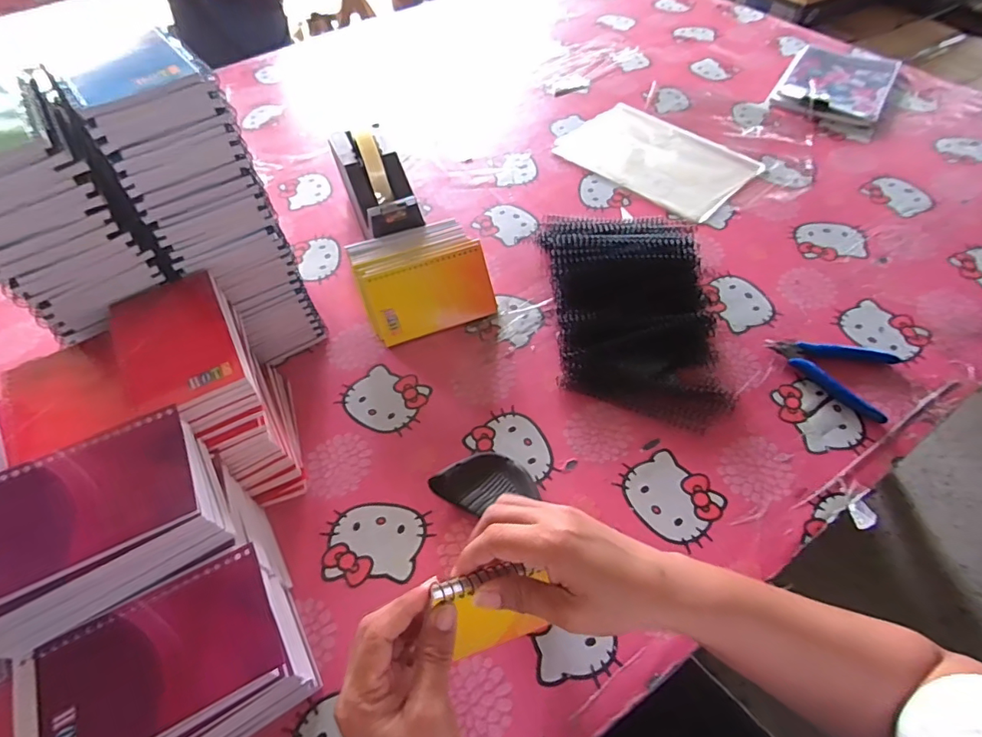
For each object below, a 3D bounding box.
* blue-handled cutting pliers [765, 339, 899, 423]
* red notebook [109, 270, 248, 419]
[{"bbox_3d":[0.351,-0.004,0.520,0.117,0.011,0.090,24,61,18],"label":"blue-handled cutting pliers"},{"bbox_3d":[-0.246,-0.025,0.391,0.080,0.012,0.140,-24,53,-19],"label":"red notebook"}]

